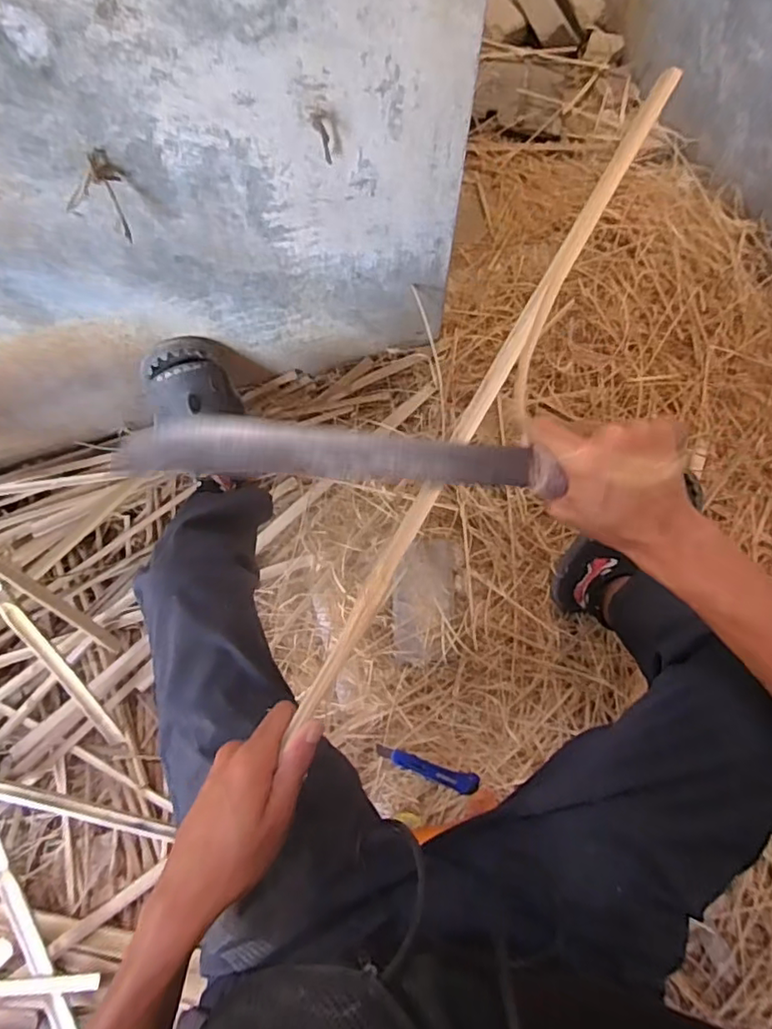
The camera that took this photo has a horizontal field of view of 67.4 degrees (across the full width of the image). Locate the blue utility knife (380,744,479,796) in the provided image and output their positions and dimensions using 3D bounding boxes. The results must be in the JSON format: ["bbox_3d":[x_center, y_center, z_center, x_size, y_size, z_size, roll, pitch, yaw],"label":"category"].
[{"bbox_3d":[0.065,0.396,0.901,0.165,0.015,0.030,19,73,5],"label":"blue utility knife"}]

